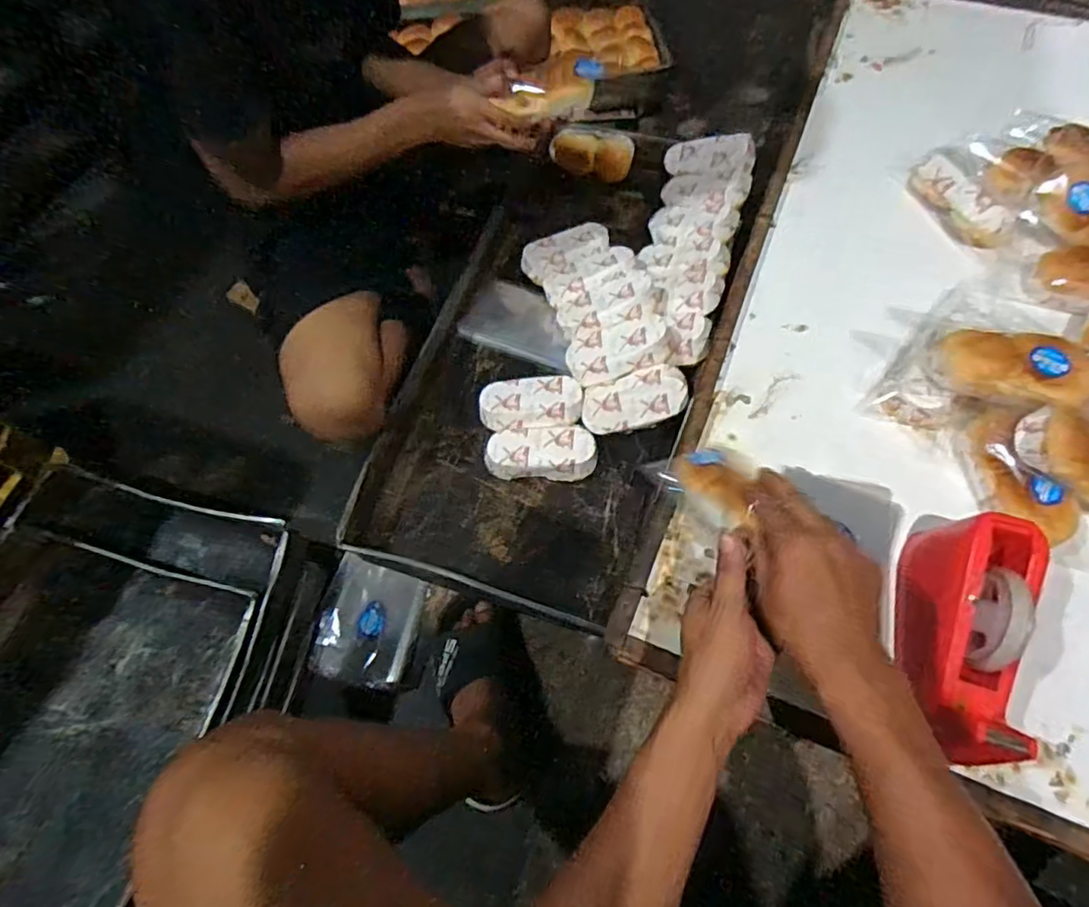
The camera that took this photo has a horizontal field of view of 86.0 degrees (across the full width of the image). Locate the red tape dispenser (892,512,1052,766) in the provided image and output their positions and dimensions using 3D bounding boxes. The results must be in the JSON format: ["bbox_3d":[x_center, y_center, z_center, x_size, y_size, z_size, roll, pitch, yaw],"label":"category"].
[{"bbox_3d":[0.371,0.152,0.510,0.073,0.098,0.209,15,65,11],"label":"red tape dispenser"}]

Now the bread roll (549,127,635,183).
[{"bbox_3d":[0.082,-0.521,1.029,0.146,0.076,0.050,14,65,10],"label":"bread roll"}]

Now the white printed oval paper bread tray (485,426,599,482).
[{"bbox_3d":[-0.004,0.001,0.777,0.144,0.045,0.071,-1,63,3],"label":"white printed oval paper bread tray"}]

